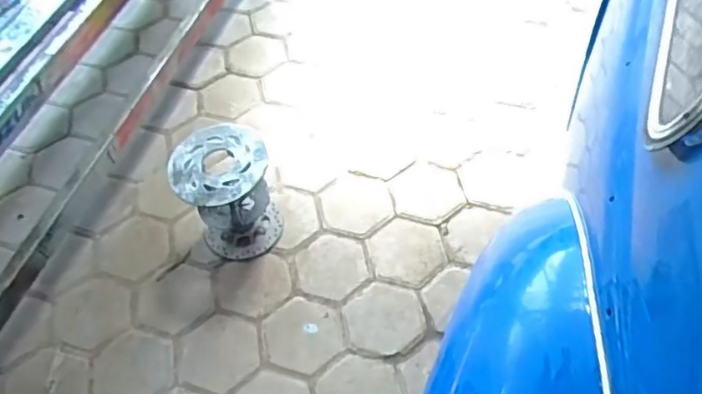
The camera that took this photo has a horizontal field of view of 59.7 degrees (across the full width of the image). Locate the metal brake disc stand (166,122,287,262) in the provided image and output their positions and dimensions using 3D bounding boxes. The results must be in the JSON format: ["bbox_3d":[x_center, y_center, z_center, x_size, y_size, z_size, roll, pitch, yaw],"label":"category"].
[{"bbox_3d":[-0.321,-0.007,1.588,0.232,0.298,0.246,-1,53,1],"label":"metal brake disc stand"}]

